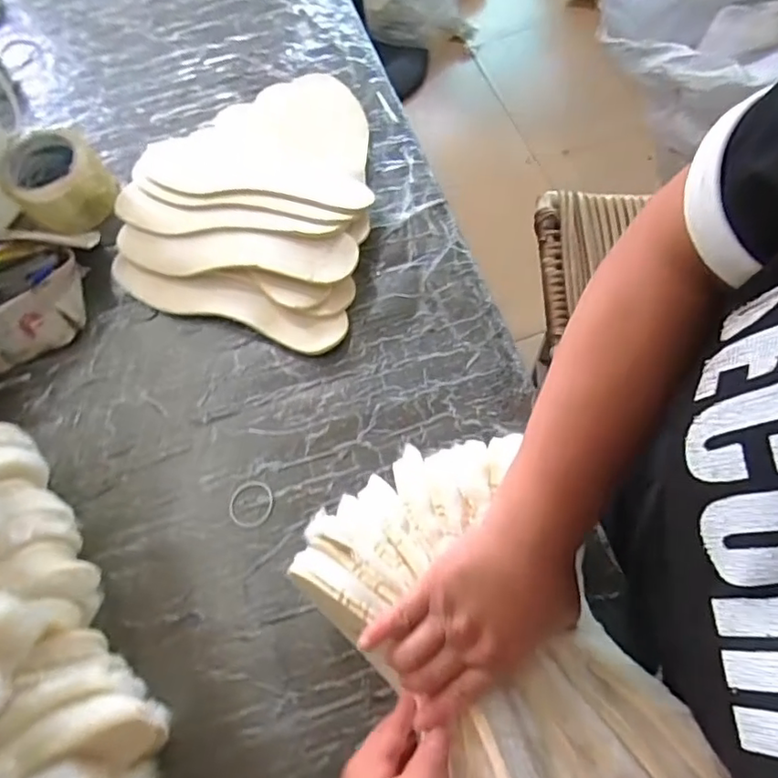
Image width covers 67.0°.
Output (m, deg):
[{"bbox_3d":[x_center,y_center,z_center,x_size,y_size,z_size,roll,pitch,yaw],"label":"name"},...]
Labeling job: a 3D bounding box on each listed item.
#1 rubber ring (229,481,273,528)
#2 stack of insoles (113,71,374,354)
[{"bbox_3d":[-0.129,0.108,0.551,0.041,0.004,0.043,-2,67,4],"label":"rubber ring"},{"bbox_3d":[-0.154,-0.229,0.662,0.282,0.047,0.358,9,68,8],"label":"stack of insoles"}]

